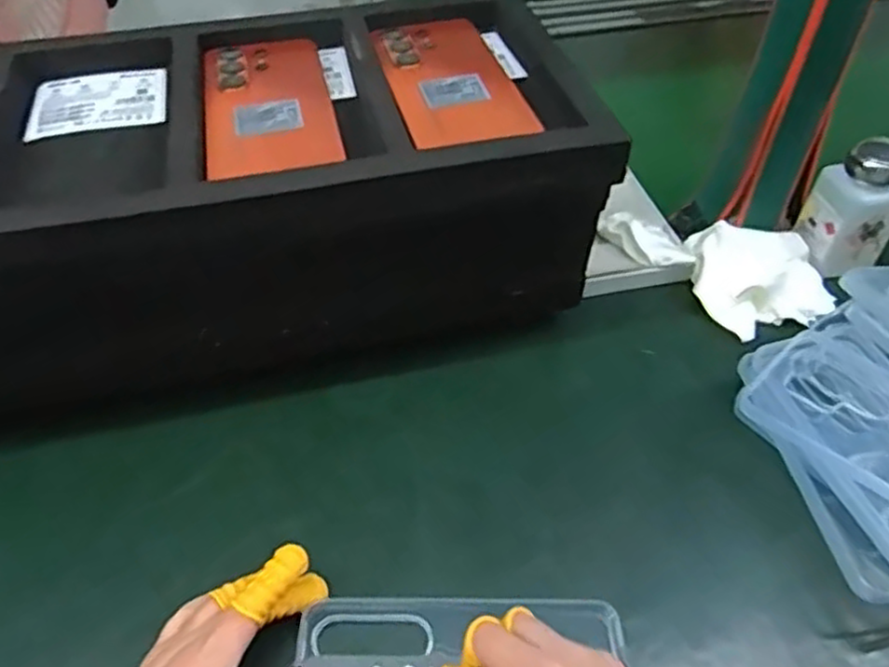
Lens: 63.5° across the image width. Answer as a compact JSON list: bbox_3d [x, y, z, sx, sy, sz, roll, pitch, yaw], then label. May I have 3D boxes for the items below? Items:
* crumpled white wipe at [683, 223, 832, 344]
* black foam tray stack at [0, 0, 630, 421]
[{"bbox_3d":[0.251,-0.043,0.562,0.108,0.036,0.088,-2,47,-3],"label":"crumpled white wipe"},{"bbox_3d":[-0.156,-0.076,0.497,0.471,0.185,0.211,-10,48,-10],"label":"black foam tray stack"}]

